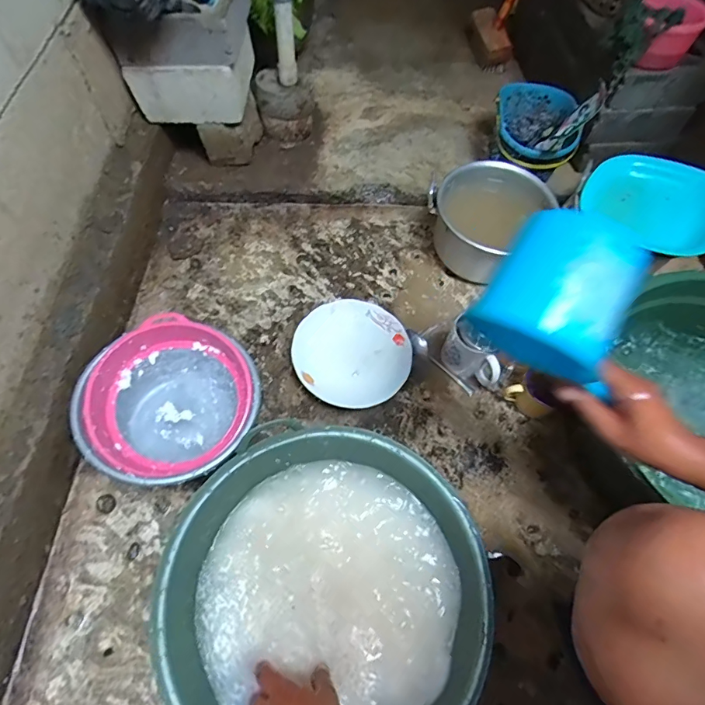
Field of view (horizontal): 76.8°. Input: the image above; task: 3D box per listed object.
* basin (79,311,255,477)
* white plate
[{"bbox_3d":[-0.258,0.064,0.633,0.225,0.081,0.202,-36,69,-21],"label":"basin"},{"bbox_3d":[-0.001,0.002,0.751,0.189,0.037,0.191,2,61,-3],"label":"white plate"}]

